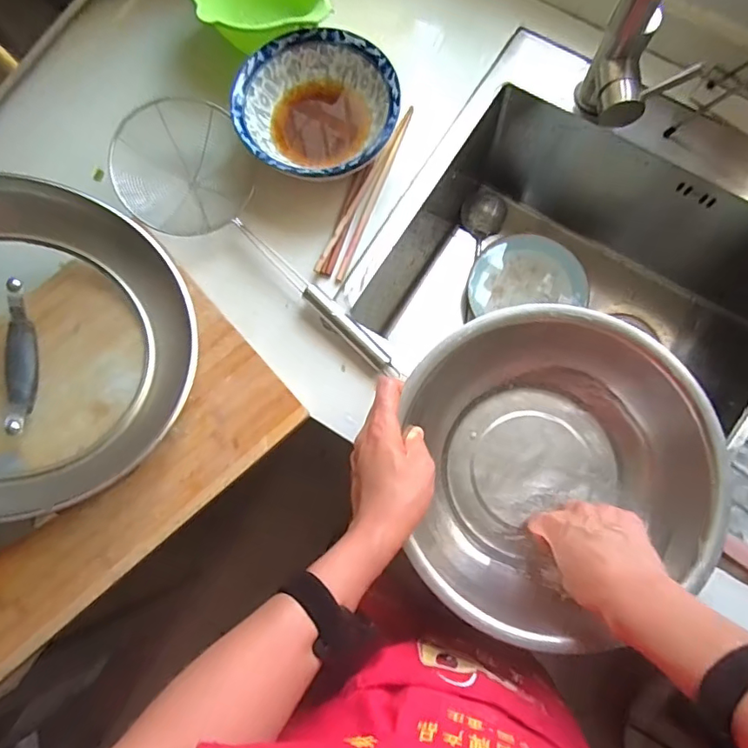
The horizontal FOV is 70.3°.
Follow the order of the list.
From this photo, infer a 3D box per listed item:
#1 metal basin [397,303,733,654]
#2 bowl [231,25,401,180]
[{"bbox_3d":[0.166,0.089,0.499,0.257,0.093,0.281,-1,78,0],"label":"metal basin"},{"bbox_3d":[-0.062,-0.287,0.593,0.168,0.060,0.168,0,78,0],"label":"bowl"}]

